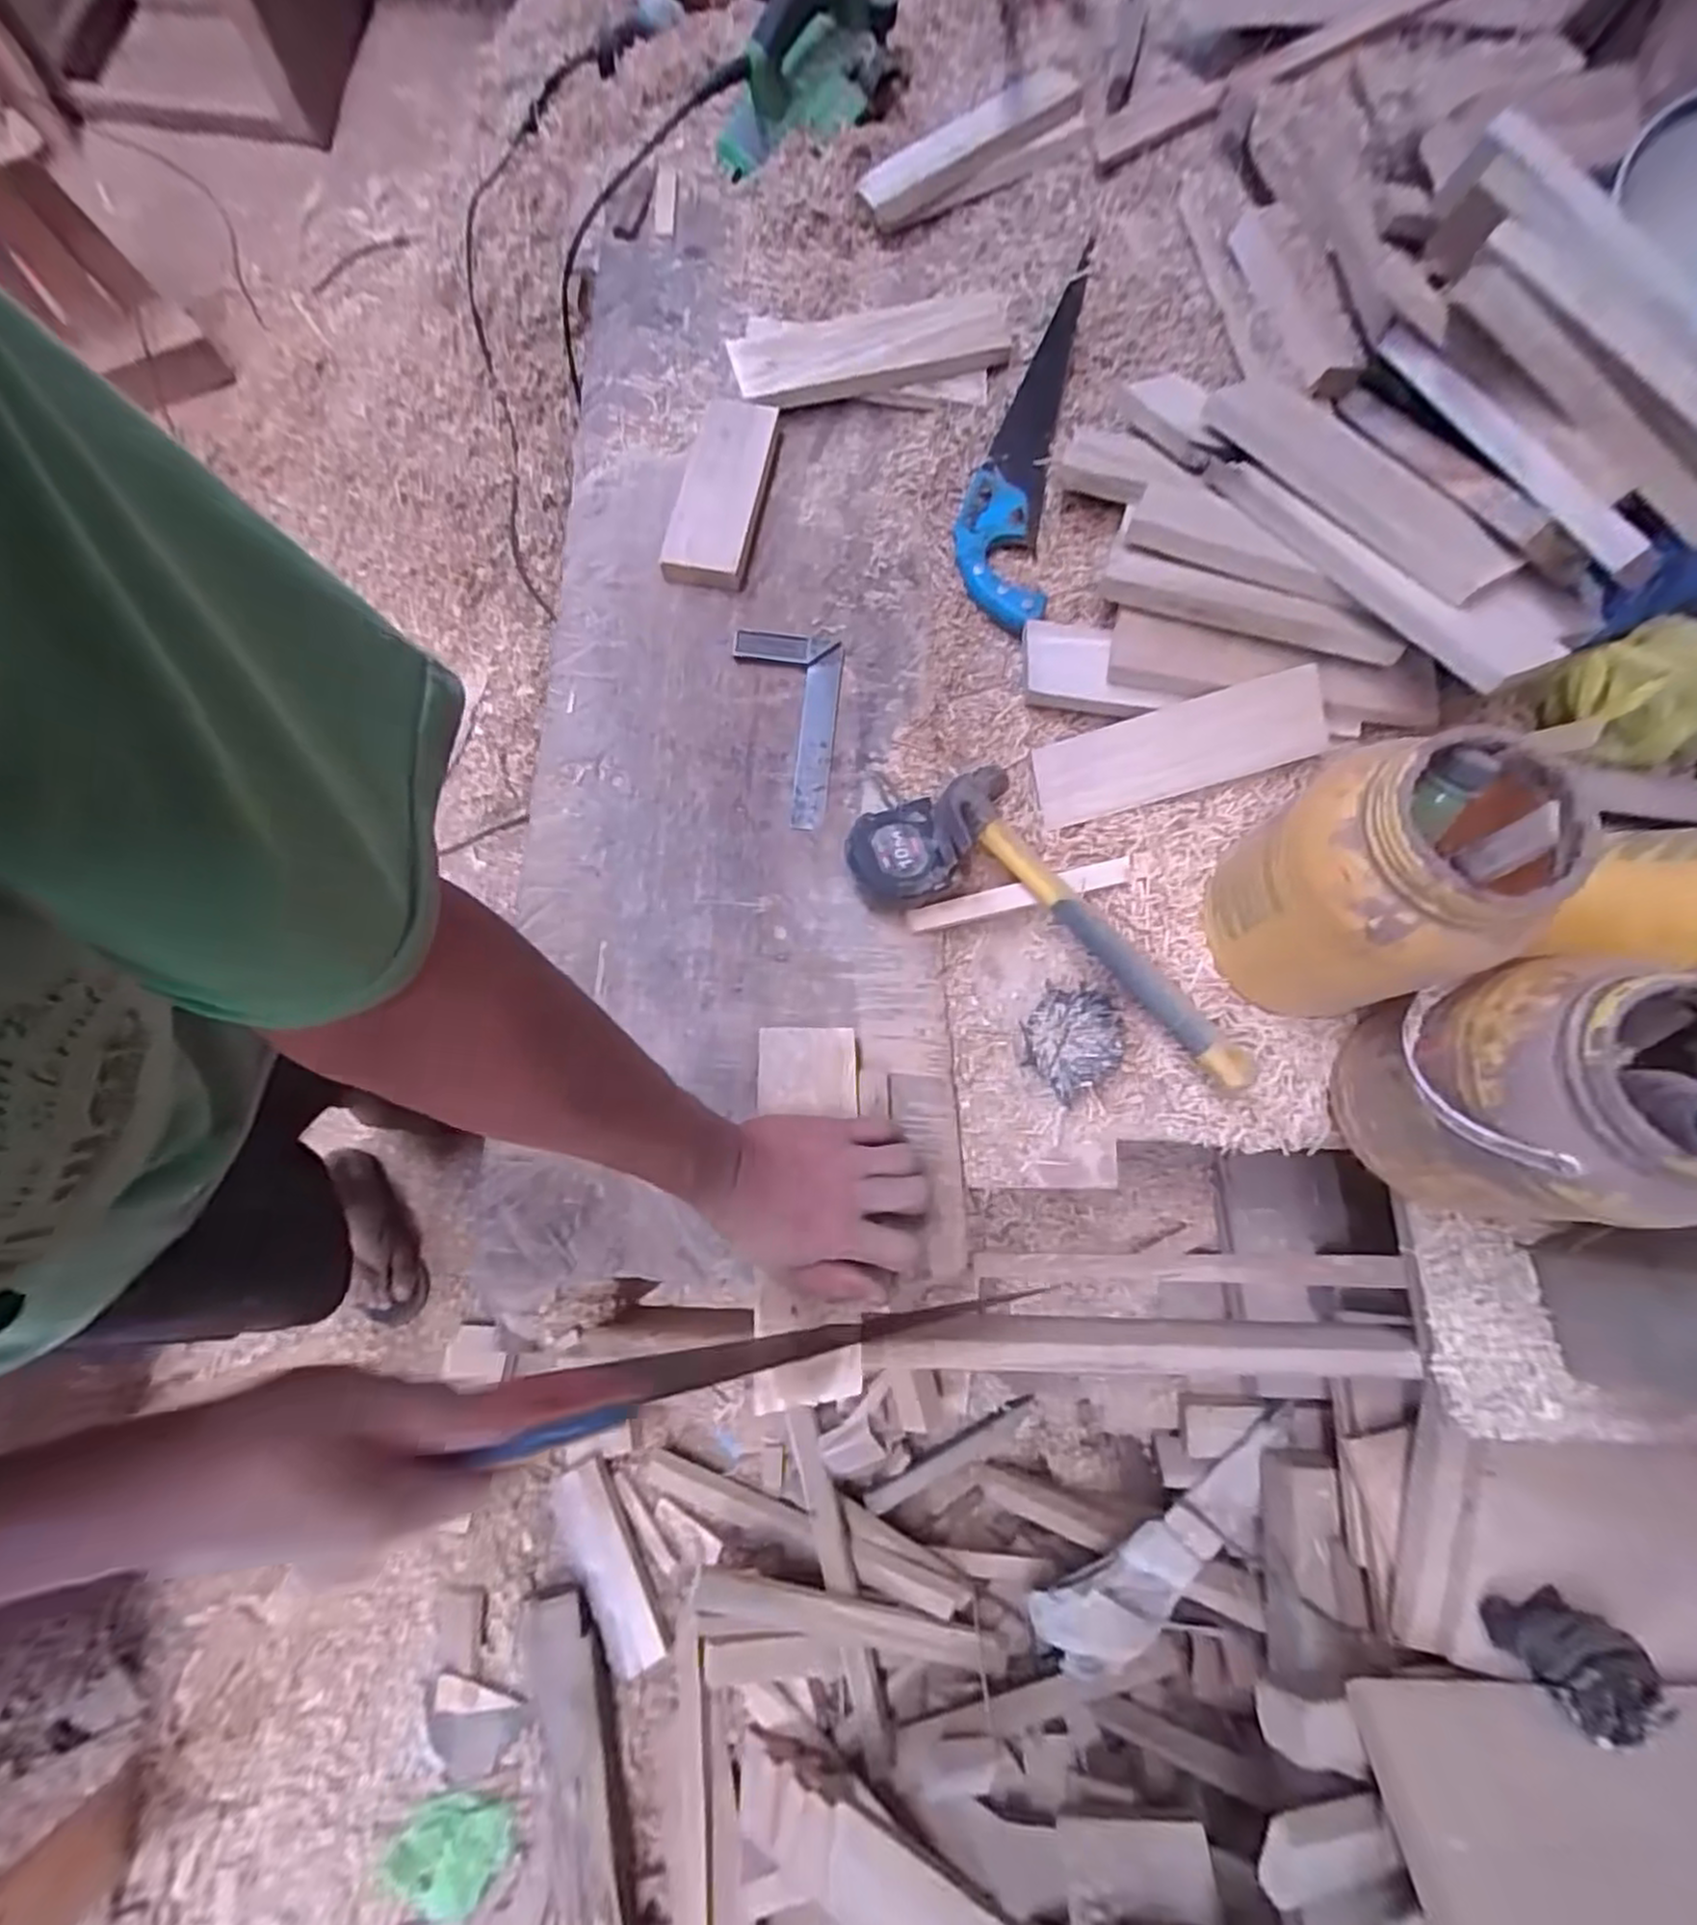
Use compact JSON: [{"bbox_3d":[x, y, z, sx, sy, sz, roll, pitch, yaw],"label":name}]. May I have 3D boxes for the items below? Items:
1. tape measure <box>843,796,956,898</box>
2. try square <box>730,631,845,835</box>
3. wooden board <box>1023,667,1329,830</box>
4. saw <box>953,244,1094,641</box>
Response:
[{"bbox_3d":[0.039,-0.085,0.588,0.082,0.045,0.081,-14,76,-10],"label":"tape measure"},{"bbox_3d":[-0.060,-0.208,0.628,0.096,0.011,0.188,5,74,0],"label":"try square"},{"bbox_3d":[0.277,-0.179,0.603,0.231,0.013,0.073,-15,98,10],"label":"wooden board"},{"bbox_3d":[0.171,-0.528,0.716,0.090,0.026,0.418,10,74,1],"label":"saw"}]

